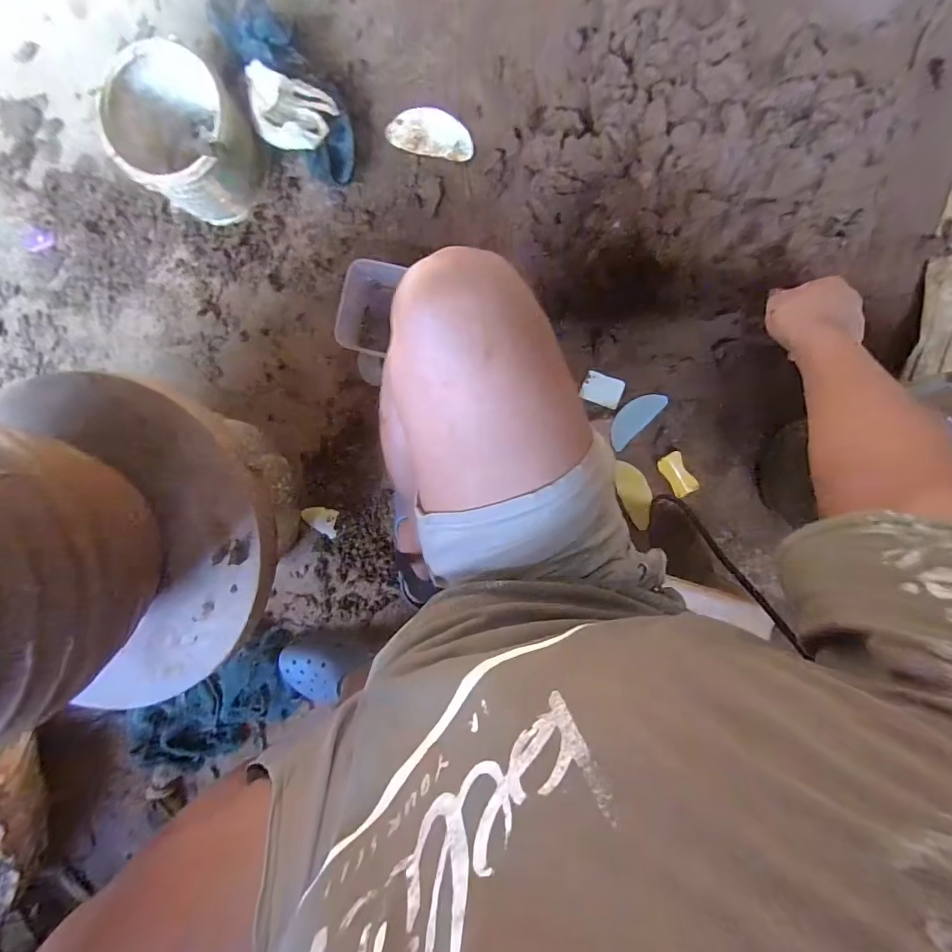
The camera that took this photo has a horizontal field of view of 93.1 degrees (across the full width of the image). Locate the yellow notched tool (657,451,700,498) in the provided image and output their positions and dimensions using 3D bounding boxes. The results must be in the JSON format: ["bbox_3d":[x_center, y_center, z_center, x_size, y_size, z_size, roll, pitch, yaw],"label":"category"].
[{"bbox_3d":[0.332,-0.001,0.742,0.042,0.008,0.075,-35,95,11],"label":"yellow notched tool"}]

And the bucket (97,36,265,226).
[{"bbox_3d":[-0.424,-0.497,0.675,0.174,0.121,0.188,-45,92,7],"label":"bucket"}]

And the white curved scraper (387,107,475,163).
[{"bbox_3d":[-0.070,-0.547,0.717,0.137,0.004,0.070,11,97,2],"label":"white curved scraper"}]

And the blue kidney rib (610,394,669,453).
[{"bbox_3d":[0.258,-0.095,0.731,0.116,0.007,0.052,-41,102,-5],"label":"blue kidney rib"}]

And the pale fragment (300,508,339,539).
[{"bbox_3d":[-0.277,0.081,0.798,0.061,0.014,0.051,10,97,2],"label":"pale fragment"}]

